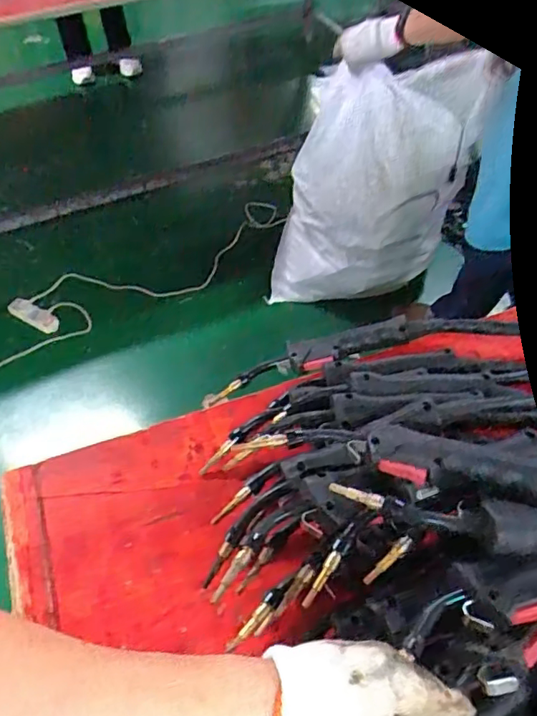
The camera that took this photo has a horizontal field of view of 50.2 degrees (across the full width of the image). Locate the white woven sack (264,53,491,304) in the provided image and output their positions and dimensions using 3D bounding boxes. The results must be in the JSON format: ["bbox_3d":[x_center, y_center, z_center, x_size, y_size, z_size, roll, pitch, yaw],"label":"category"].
[{"bbox_3d":[0.247,-0.445,1.527,0.476,0.723,0.208,12,53,12],"label":"white woven sack"}]

